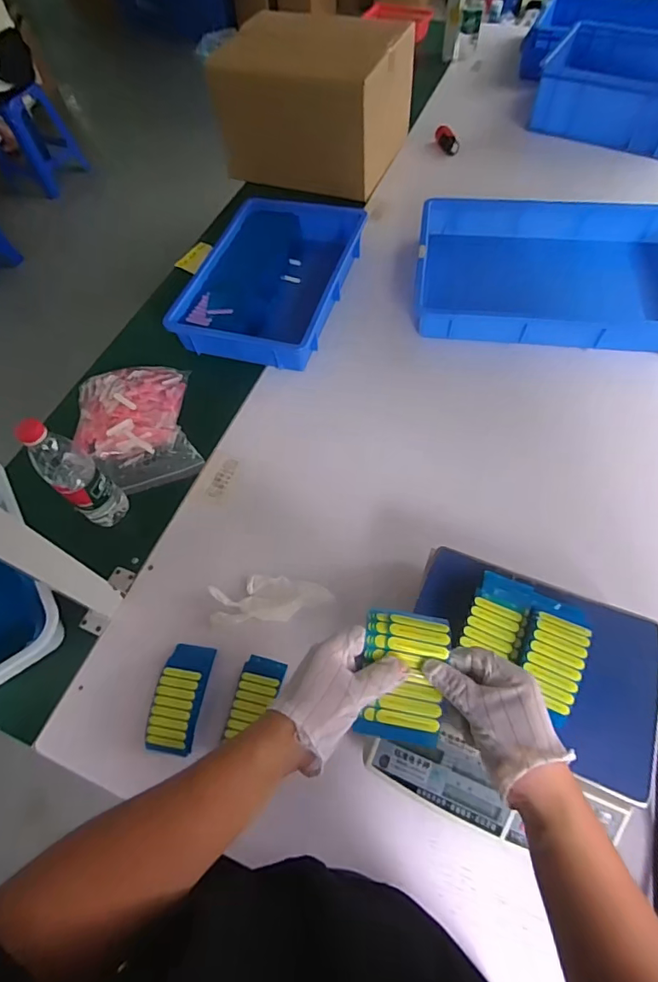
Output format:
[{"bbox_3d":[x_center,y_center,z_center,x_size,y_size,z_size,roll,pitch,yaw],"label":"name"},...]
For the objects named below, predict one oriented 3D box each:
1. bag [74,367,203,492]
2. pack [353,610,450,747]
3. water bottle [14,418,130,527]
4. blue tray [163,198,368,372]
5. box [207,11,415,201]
[{"bbox_3d":[-0.354,-0.127,0.851,0.208,0.055,0.259,-17,61,-5],"label":"bag"},{"bbox_3d":[0.064,0.153,0.402,0.069,0.024,0.102,6,61,8],"label":"pack"},{"bbox_3d":[-0.374,-0.022,0.700,0.069,0.228,0.063,34,68,21],"label":"water bottle"},{"bbox_3d":[-0.114,-0.455,1.017,0.300,0.076,0.456,12,62,11],"label":"blue tray"},{"bbox_3d":[-0.040,-0.965,1.171,0.409,0.257,0.318,19,64,14],"label":"box"}]

